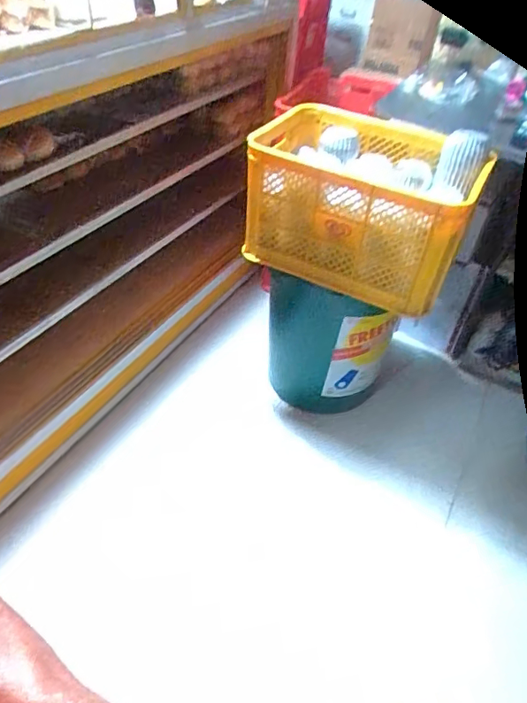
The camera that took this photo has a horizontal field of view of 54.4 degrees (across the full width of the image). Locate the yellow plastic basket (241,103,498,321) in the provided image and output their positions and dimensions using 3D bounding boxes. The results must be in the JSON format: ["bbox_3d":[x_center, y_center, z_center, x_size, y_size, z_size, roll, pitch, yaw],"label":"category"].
[{"bbox_3d":[0.245,-0.371,1.290,0.519,0.296,0.358,23,46,17],"label":"yellow plastic basket"}]

